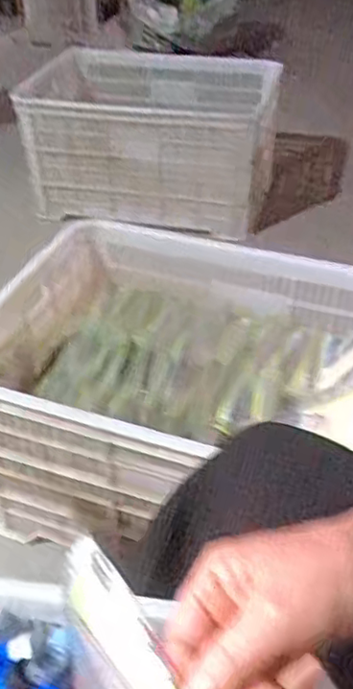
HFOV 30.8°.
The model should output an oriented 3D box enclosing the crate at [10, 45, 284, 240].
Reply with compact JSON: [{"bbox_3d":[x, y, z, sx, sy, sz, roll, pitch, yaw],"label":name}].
[{"bbox_3d":[-0.086,-0.543,1.694,0.627,0.302,0.413,8,41,11],"label":"crate"}]

